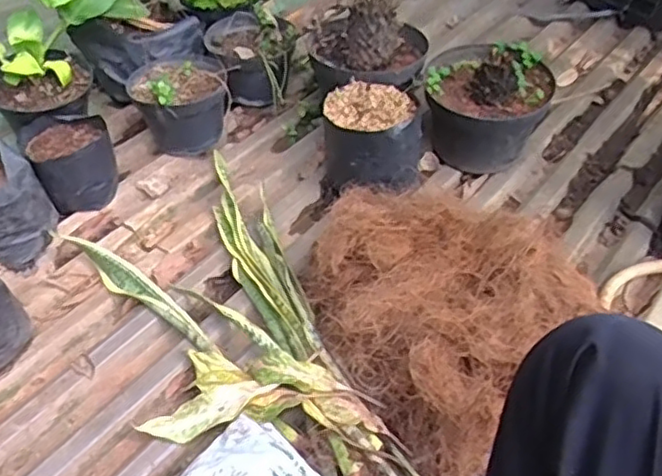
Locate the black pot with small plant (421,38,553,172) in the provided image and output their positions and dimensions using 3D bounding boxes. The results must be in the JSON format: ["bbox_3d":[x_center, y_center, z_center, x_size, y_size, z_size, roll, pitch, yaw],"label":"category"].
[{"bbox_3d":[0.270,-0.240,1.161,0.202,0.179,0.195,2,47,-2],"label":"black pot with small plant"}]

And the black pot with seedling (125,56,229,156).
[{"bbox_3d":[-0.270,-0.243,1.181,0.163,0.145,0.179,3,46,-4],"label":"black pot with seedling"}]

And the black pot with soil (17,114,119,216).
[{"bbox_3d":[-0.426,-0.124,1.083,0.127,0.112,0.127,2,47,-2],"label":"black pot with soil"}]

